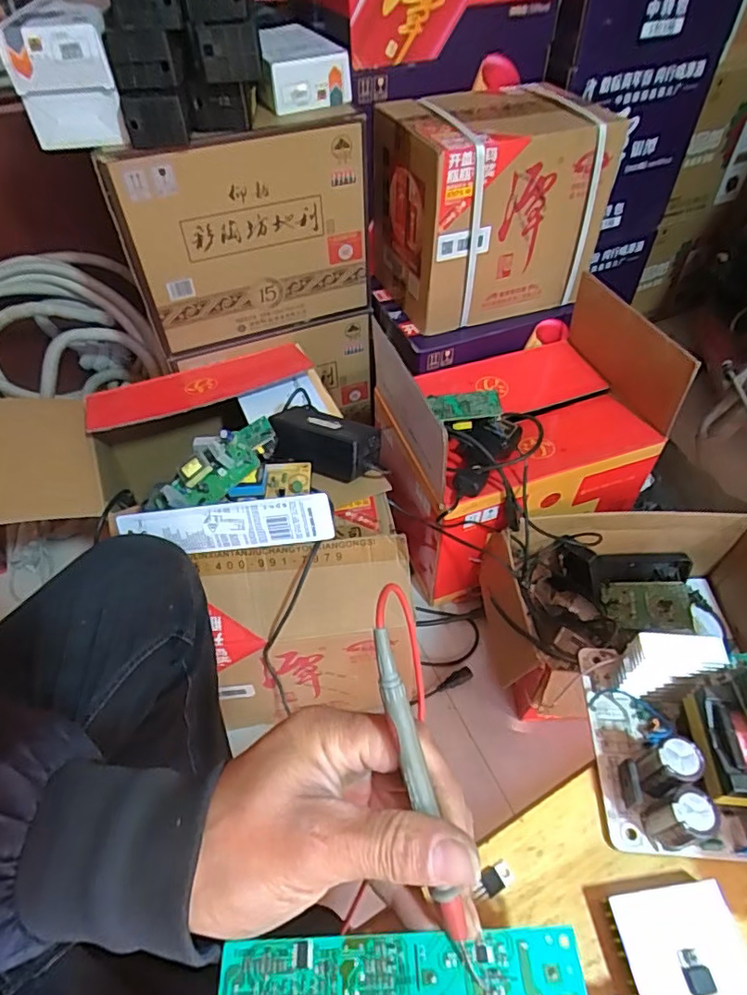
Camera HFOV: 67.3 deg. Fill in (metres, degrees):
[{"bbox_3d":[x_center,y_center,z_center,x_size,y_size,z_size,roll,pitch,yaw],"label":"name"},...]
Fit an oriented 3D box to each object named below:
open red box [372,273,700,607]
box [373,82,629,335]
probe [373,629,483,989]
[{"bbox_3d":[0.235,-0.087,0.971,0.414,0.370,0.311,-16,52,-11],"label":"open red box"},{"bbox_3d":[0.188,-0.482,0.943,0.330,0.294,0.228,-17,52,-13],"label":"box"},{"bbox_3d":[0.020,0.126,0.229,0.010,0.009,0.146,-15,92,-11],"label":"probe"}]

